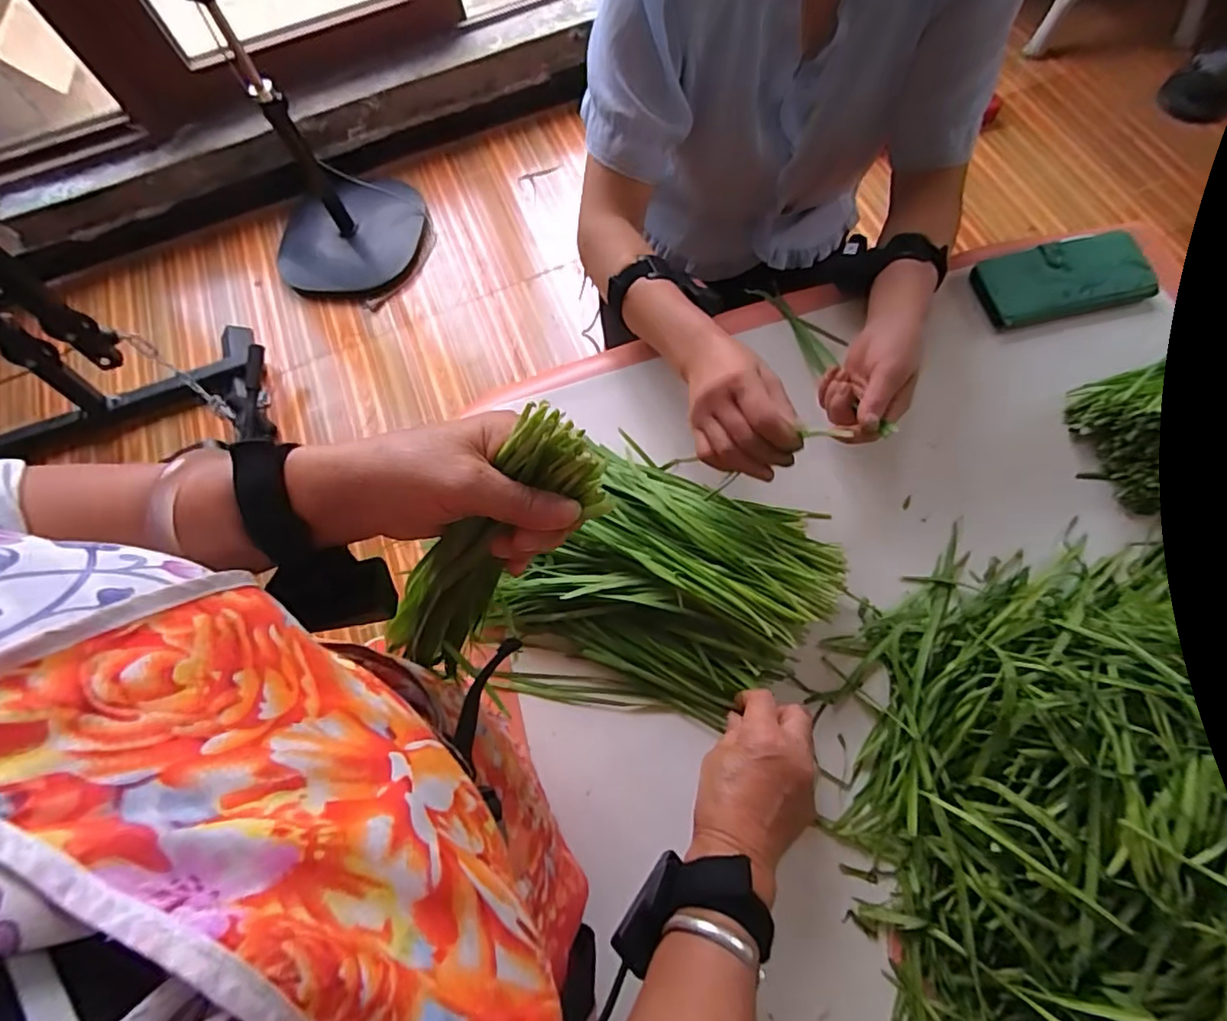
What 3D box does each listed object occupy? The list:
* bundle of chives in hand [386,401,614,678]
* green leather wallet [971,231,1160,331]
[{"bbox_3d":[-0.071,0.032,0.330,0.051,0.043,0.205,52,121,19],"label":"bundle of chives in hand"},{"bbox_3d":[0.463,-0.240,0.608,0.168,0.019,0.081,-12,68,-3],"label":"green leather wallet"}]

